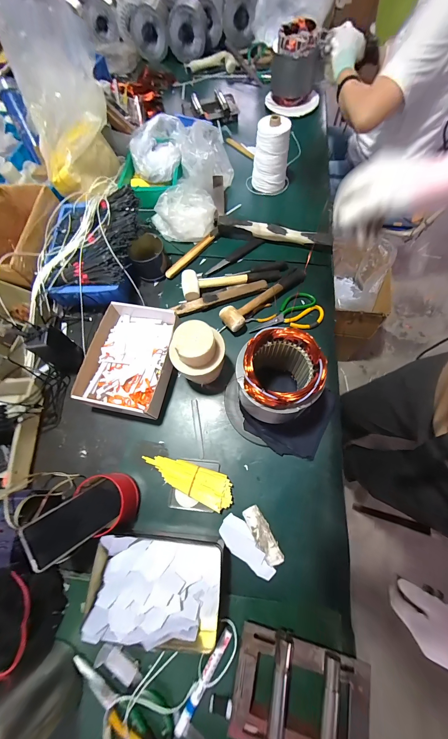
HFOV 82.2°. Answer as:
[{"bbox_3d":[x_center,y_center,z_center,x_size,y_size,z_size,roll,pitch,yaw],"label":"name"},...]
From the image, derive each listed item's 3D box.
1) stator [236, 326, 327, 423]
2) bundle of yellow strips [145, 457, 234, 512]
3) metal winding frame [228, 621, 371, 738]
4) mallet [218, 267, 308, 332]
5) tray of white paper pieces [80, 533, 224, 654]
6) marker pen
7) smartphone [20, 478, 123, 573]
[{"bbox_3d":[0.102,0.023,0.503,0.141,0.178,0.139,7,70,5],"label":"stator"},{"bbox_3d":[-0.073,0.216,0.517,0.190,0.025,0.061,20,72,10],"label":"bundle of yellow strips"},{"bbox_3d":[0.115,0.487,0.385,0.194,0.050,0.139,10,70,6],"label":"metal winding frame"},{"bbox_3d":[0.107,-0.190,0.650,0.267,0.044,0.056,-39,73,-11],"label":"mallet"},{"bbox_3d":[-0.116,0.360,0.435,0.224,0.056,0.147,5,70,4],"label":"tray of white paper pieces"},{"bbox_3d":[-0.031,0.495,0.407,0.016,0.012,0.144,30,74,12],"label":"marker pen"},{"bbox_3d":[-0.257,0.262,0.452,0.148,0.005,0.078,-21,60,-45],"label":"smartphone"}]

